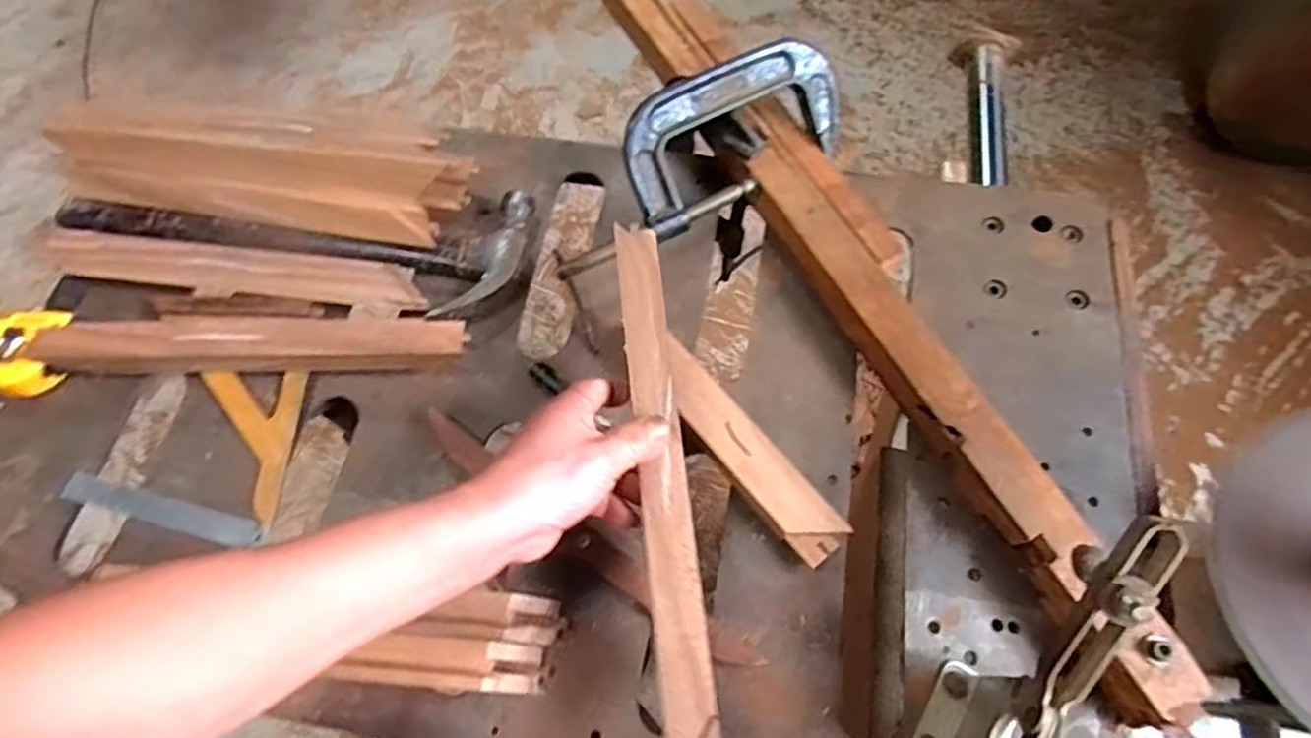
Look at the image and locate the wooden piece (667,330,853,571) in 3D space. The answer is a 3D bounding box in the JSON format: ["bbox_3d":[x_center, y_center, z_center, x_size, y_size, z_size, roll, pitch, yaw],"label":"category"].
[{"bbox_3d":[0.061,0.057,0.488,0.041,0.020,0.185,-36,71,-14],"label":"wooden piece"}]

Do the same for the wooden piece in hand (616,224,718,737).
[{"bbox_3d":[0.004,0.064,0.420,0.029,0.014,0.337,-6,71,-2],"label":"wooden piece in hand"}]

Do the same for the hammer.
[{"bbox_3d":[-0.296,-0.126,0.574,0.379,0.031,0.125,10,67,5],"label":"hammer"}]

